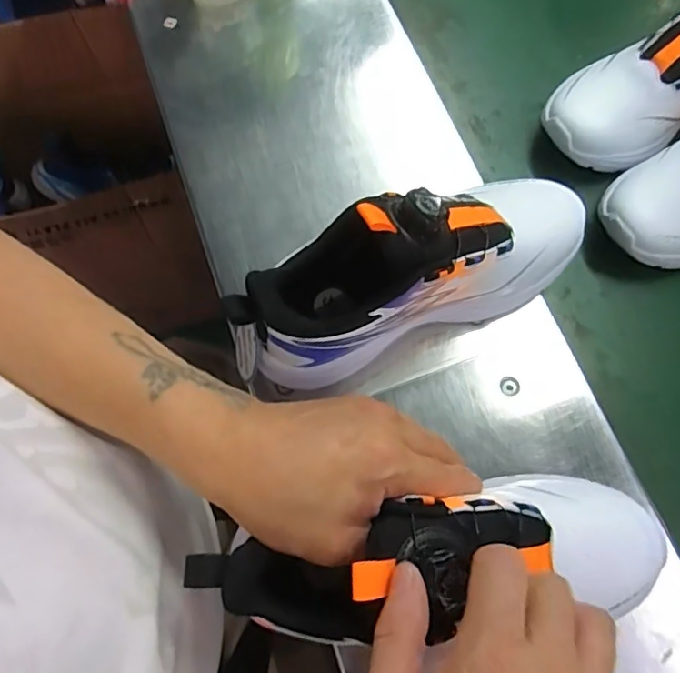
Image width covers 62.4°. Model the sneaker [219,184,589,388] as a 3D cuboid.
[{"bbox_3d":[0.052,-0.047,0.369,0.255,0.133,0.077,-27,73,-9],"label":"sneaker"}]

